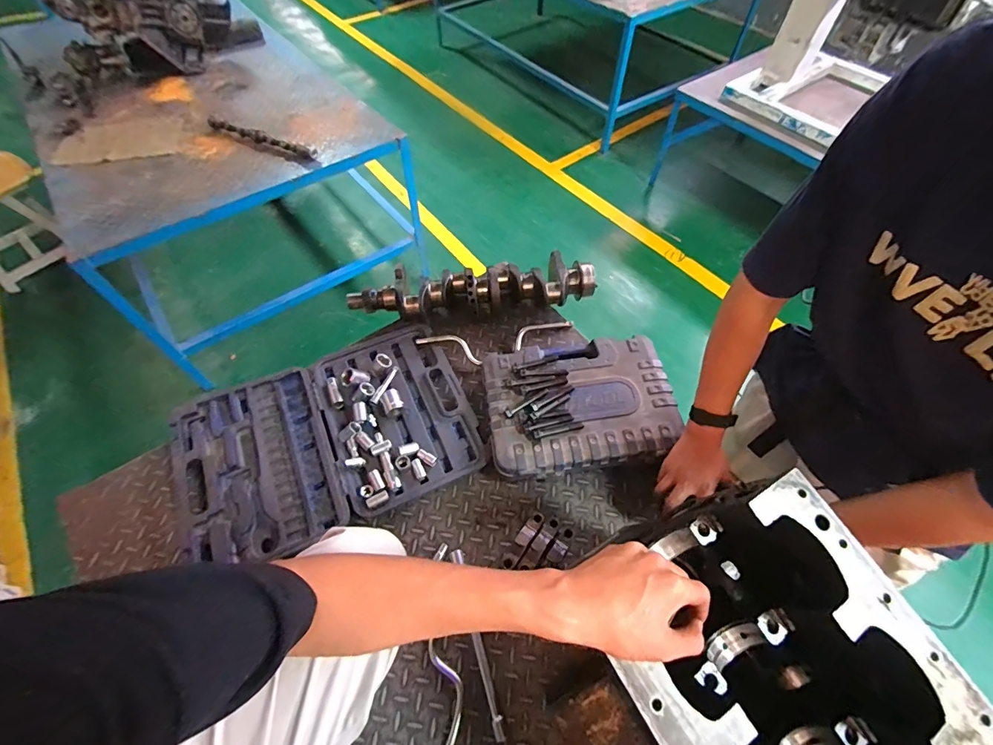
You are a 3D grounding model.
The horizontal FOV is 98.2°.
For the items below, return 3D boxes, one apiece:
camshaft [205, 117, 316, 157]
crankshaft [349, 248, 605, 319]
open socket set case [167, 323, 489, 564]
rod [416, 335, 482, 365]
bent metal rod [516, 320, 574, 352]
[{"bbox_3d":[-0.833,-0.827,1.508,0.464,0.035,0.047,23,60,14],"label":"camshaft"},{"bbox_3d":[-0.070,-0.199,1.037,0.553,0.108,0.145,-5,57,-4],"label":"crankshaft"},{"bbox_3d":[-0.331,0.128,0.865,0.556,0.052,0.390,-26,61,-16],"label":"open socket set case"},{"bbox_3d":[-0.103,-0.062,0.989,0.152,0.014,0.056,21,58,-5],"label":"rod"},{"bbox_3d":[0.107,-0.106,1.037,0.156,0.021,0.050,-25,60,-16],"label":"bent metal rod"}]

